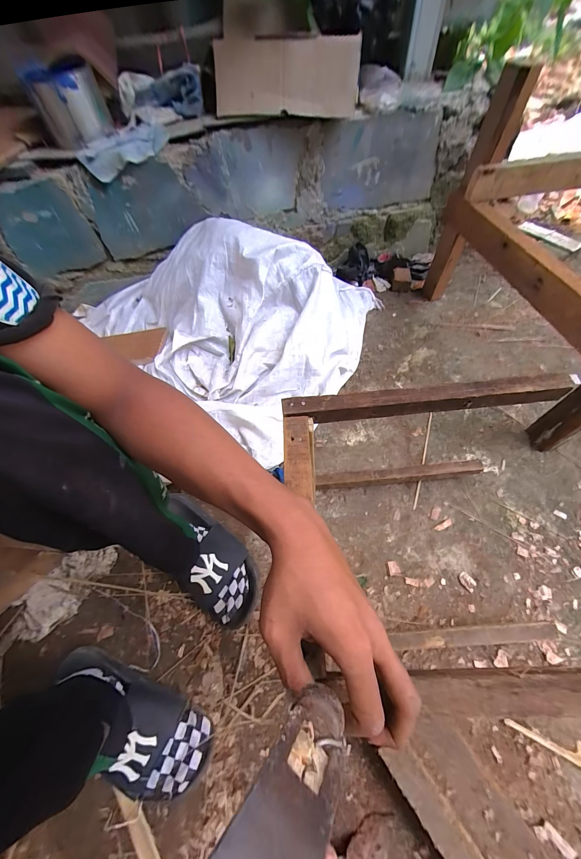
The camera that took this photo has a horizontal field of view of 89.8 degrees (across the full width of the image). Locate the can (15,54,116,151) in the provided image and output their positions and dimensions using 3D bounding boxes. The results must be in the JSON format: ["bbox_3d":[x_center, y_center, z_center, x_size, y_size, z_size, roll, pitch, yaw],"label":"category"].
[{"bbox_3d":[-0.512,-0.760,0.676,0.148,0.115,0.172,-28,62,-12],"label":"can"}]

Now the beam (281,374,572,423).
[{"bbox_3d":[0.164,-0.037,0.360,0.341,0.032,0.023,-6,59,1],"label":"beam"}]

